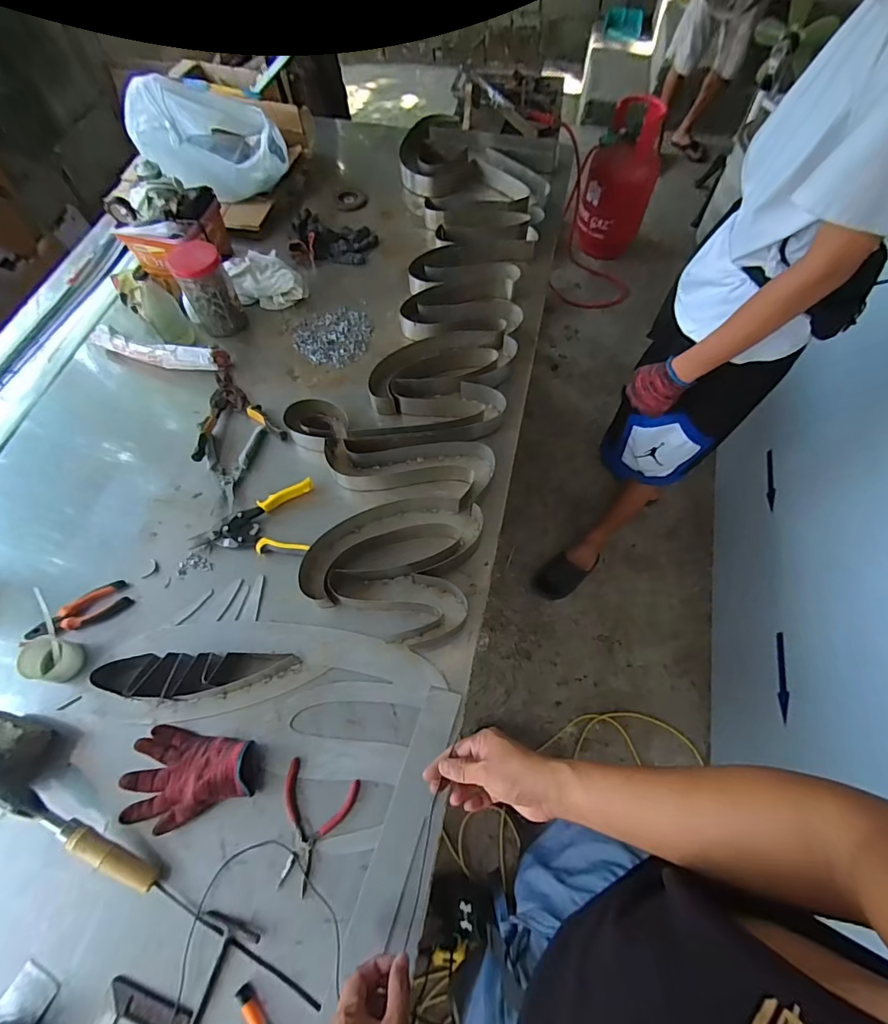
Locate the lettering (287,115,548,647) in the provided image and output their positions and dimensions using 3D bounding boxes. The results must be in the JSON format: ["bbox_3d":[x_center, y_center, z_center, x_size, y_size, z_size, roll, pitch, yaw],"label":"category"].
[{"bbox_3d":[-0.026,-0.463,1.089,0.402,0.057,1.464,9,64,6],"label":"lettering"}]

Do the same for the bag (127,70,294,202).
[{"bbox_3d":[-0.595,-0.941,1.189,0.313,0.212,0.311,-27,67,-13],"label":"bag"}]

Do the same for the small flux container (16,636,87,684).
[{"bbox_3d":[-0.624,0.237,0.769,0.077,0.056,0.066,9,64,5],"label":"small flux container"}]

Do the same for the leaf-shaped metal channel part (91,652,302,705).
[{"bbox_3d":[-0.380,0.251,0.740,0.296,0.050,0.068,-6,64,-2],"label":"leaf-shaped metal channel part"}]

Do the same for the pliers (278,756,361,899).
[{"bbox_3d":[-0.192,0.435,0.666,0.104,0.008,0.143,18,65,9],"label":"pliers"}]

